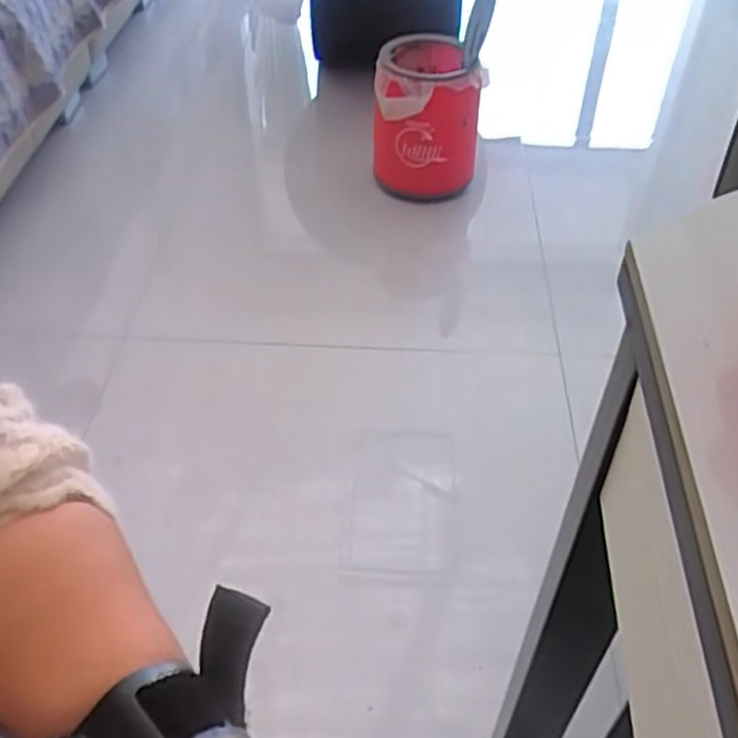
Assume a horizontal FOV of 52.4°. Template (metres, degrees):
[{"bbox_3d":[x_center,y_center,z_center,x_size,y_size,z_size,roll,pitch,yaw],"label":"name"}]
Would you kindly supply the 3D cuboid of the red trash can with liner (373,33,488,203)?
[{"bbox_3d":[0.124,-0.548,1.672,0.224,0.309,0.251,2,46,1],"label":"red trash can with liner"}]

